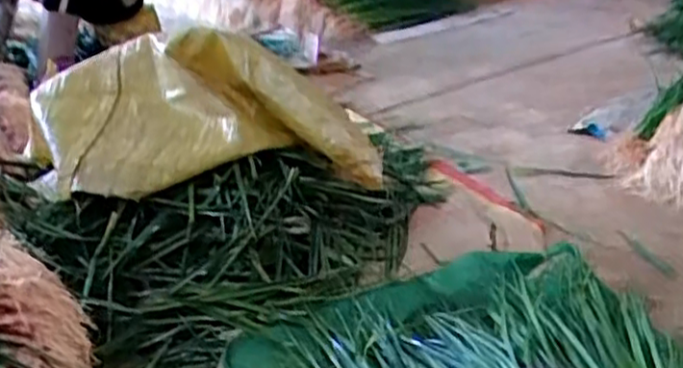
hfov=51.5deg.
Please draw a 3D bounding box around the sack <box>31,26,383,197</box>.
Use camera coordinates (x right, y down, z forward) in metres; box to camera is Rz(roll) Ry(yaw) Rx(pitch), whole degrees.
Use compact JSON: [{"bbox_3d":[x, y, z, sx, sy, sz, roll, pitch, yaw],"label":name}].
[{"bbox_3d":[-0.246,-0.106,1.112,0.582,0.235,0.289,-4,24,8],"label":"sack"}]

